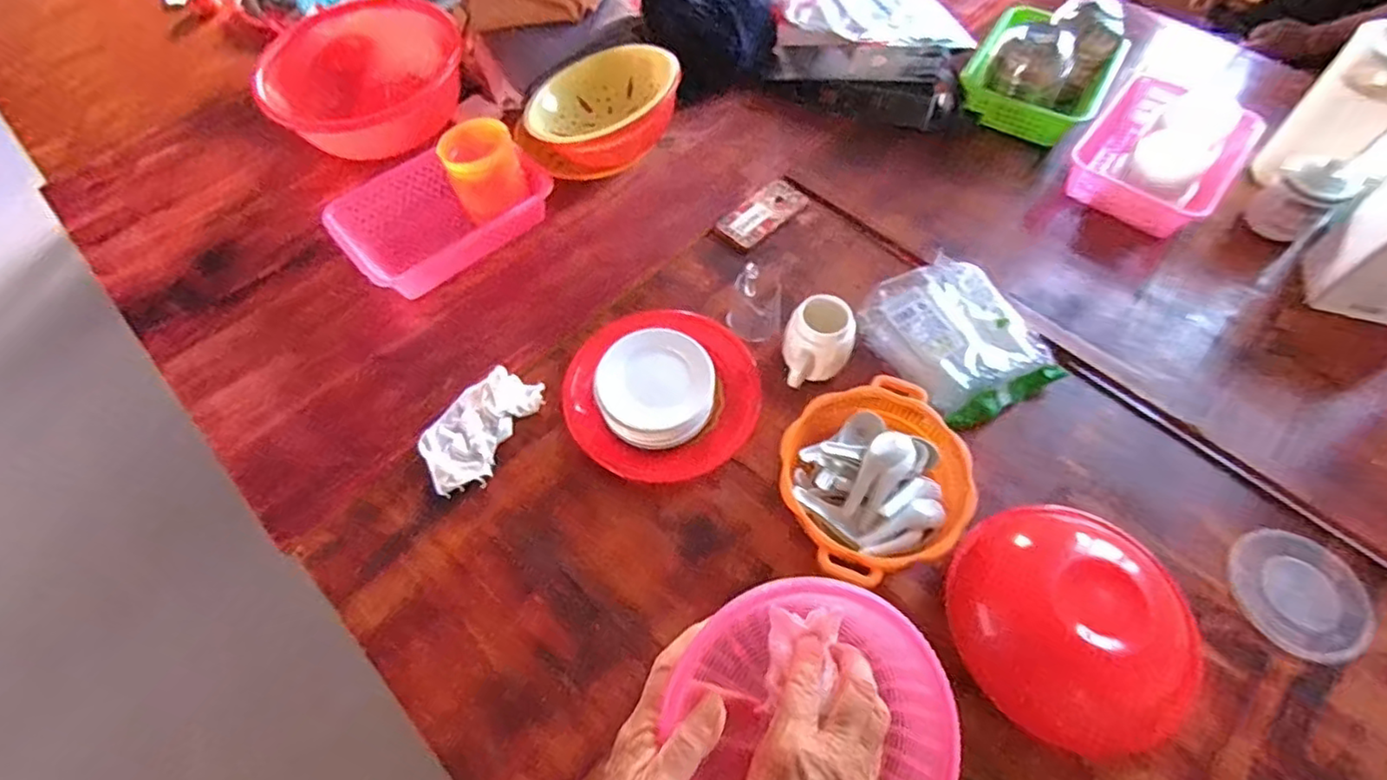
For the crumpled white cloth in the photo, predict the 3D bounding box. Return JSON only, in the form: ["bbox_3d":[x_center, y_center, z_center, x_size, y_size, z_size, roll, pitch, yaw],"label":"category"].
[{"bbox_3d":[-0.291,0.051,0.858,0.105,0.024,0.178,25,63,16],"label":"crumpled white cloth"}]

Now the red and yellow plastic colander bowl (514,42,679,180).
[{"bbox_3d":[-0.159,-0.464,1.081,0.257,0.128,0.225,-33,63,-17],"label":"red and yellow plastic colander bowl"}]

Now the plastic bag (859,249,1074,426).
[{"bbox_3d":[0.362,-0.070,0.894,0.189,0.068,0.230,-29,62,-15],"label":"plastic bag"}]

